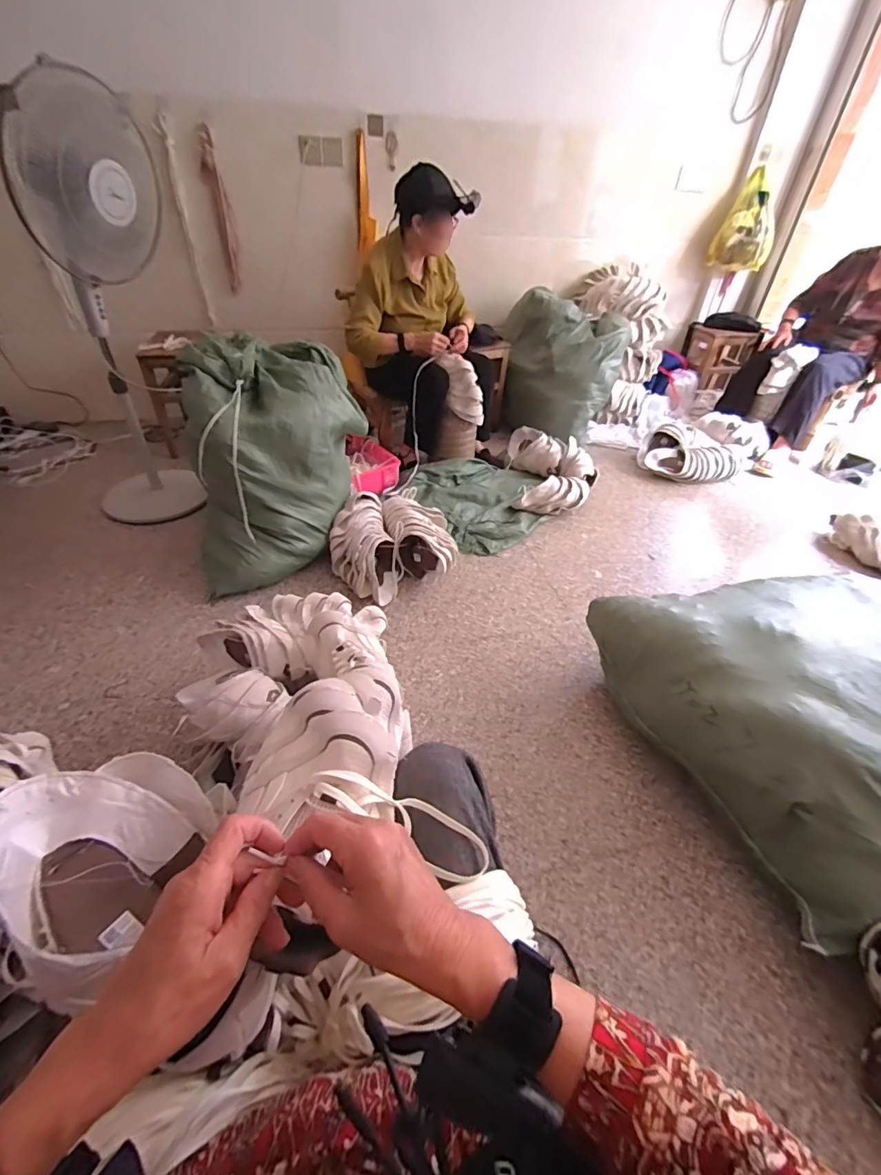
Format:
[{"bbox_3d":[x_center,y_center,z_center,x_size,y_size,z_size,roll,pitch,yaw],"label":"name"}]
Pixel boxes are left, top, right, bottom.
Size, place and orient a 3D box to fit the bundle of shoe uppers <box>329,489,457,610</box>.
[{"bbox_3d":[-0.151,-0.144,1.546,0.397,0.174,0.397,-12,43,-17],"label":"bundle of shoe uppers"}]

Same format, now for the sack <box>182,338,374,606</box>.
[{"bbox_3d":[-0.476,-0.359,1.438,0.434,0.567,0.541,4,41,1],"label":"sack"}]

